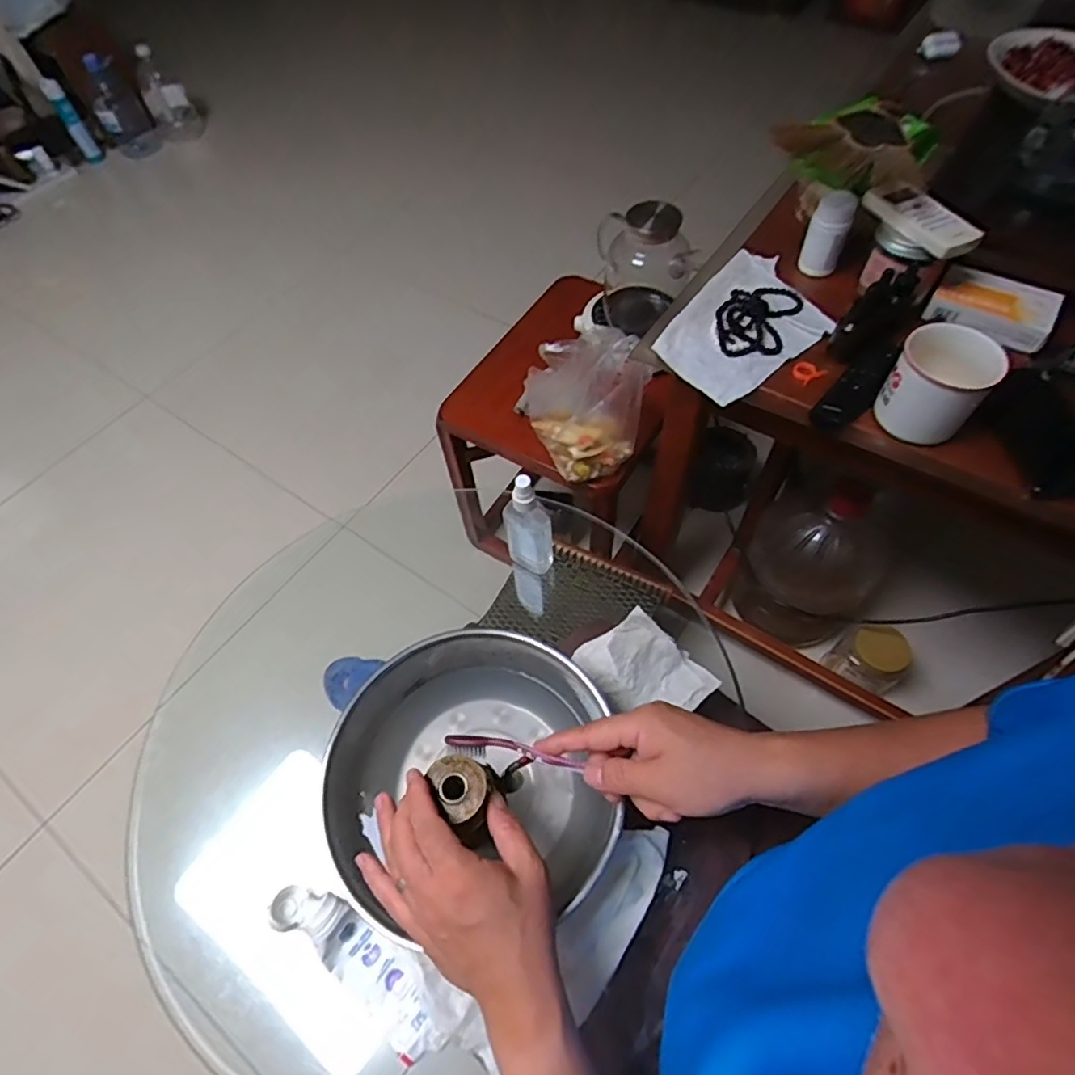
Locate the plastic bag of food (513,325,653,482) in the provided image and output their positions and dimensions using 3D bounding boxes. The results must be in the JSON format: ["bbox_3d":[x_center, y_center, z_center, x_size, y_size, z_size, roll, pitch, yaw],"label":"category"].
[{"bbox_3d":[0.066,-0.205,0.906,0.190,0.202,0.147,-3,58,1],"label":"plastic bag of food"}]

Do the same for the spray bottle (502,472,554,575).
[{"bbox_3d":[-0.010,-0.012,0.625,0.047,0.153,0.031,-8,58,-2],"label":"spray bottle"}]

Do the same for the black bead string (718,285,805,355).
[{"bbox_3d":[0.271,-0.271,0.764,0.088,0.025,0.141,22,62,16],"label":"black bead string"}]

